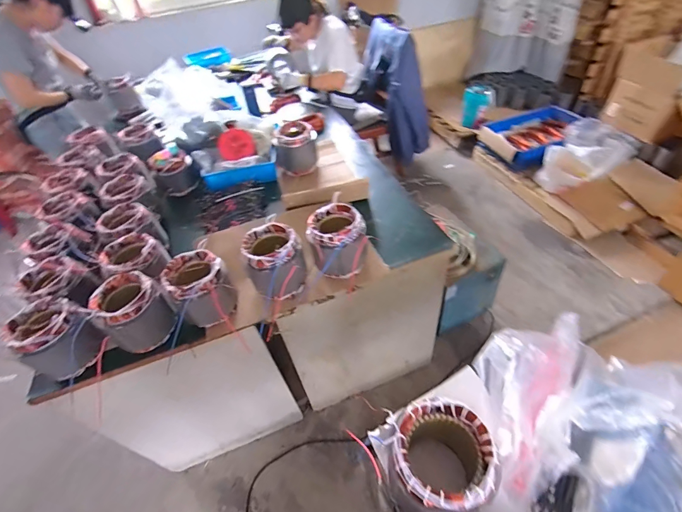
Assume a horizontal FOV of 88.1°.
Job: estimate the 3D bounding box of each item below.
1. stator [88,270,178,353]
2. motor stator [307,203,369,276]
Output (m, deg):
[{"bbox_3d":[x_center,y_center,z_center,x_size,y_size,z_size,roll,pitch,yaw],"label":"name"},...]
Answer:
[{"bbox_3d":[-0.525,0.137,0.888,0.145,0.149,0.144,-4,46,4],"label":"stator"},{"bbox_3d":[-0.011,-0.036,0.981,0.152,0.156,0.160,-20,47,-12],"label":"motor stator"}]

